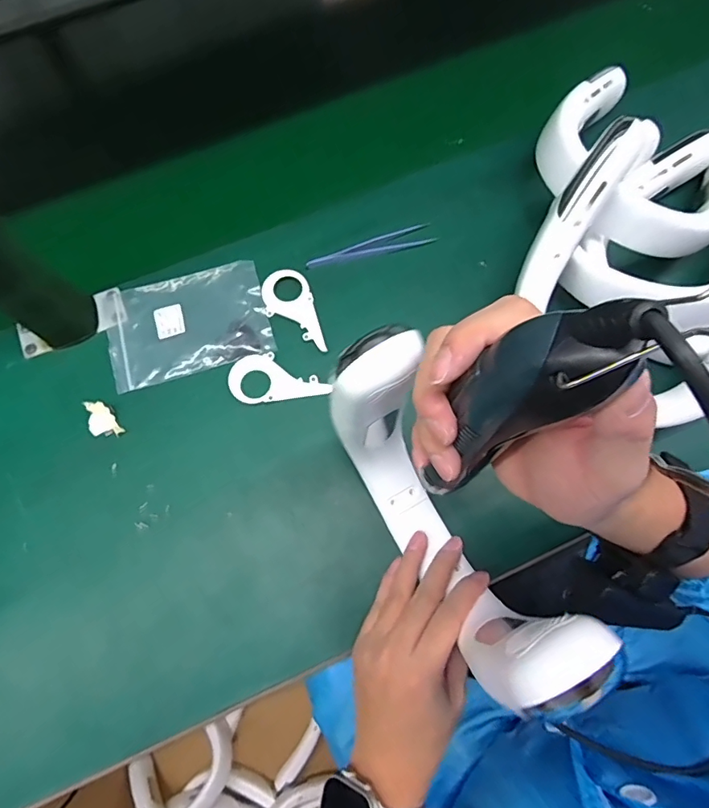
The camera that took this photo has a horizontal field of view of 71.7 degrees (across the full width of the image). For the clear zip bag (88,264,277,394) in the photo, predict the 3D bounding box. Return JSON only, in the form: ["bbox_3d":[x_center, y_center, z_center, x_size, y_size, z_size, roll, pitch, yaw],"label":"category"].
[{"bbox_3d":[-0.160,-0.078,0.465,0.152,0.014,0.104,-16,74,-4],"label":"clear zip bag"}]

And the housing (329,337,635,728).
[{"bbox_3d":[0.049,0.065,0.312,0.048,0.194,0.187,-28,77,-8],"label":"housing"}]

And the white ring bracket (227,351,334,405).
[{"bbox_3d":[-0.068,-0.025,0.445,0.090,0.005,0.047,-7,70,0],"label":"white ring bracket"}]

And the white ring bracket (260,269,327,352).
[{"bbox_3d":[-0.060,-0.087,0.464,0.048,0.006,0.090,-13,74,-3],"label":"white ring bracket"}]

